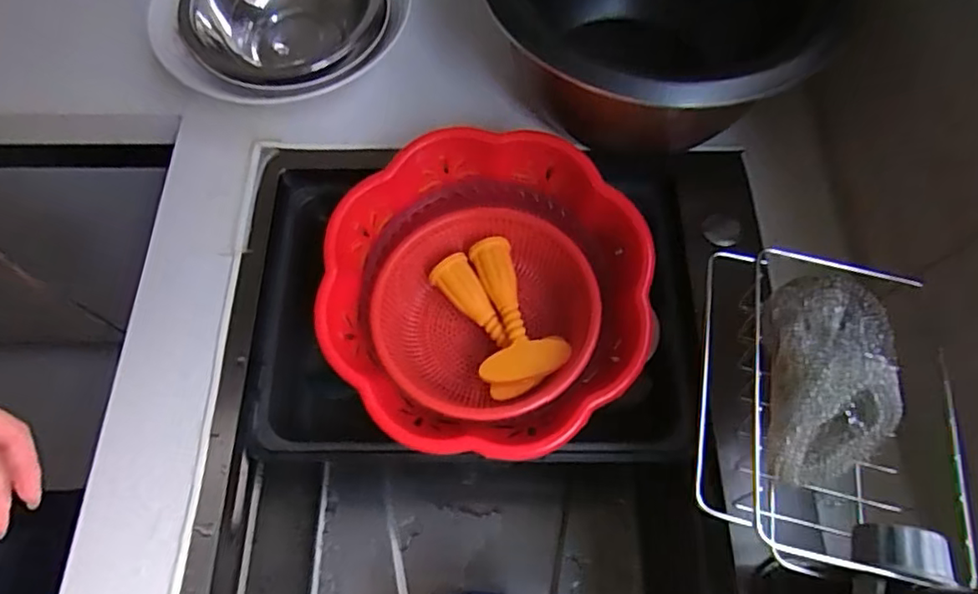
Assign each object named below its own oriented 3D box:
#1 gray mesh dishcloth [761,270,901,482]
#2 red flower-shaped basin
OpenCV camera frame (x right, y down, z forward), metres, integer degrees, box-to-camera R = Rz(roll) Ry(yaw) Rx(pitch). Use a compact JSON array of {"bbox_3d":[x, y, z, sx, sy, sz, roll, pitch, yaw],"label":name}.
[{"bbox_3d":[0.199,0.044,0.338,0.068,0.045,0.120,11,65,5],"label":"gray mesh dishcloth"},{"bbox_3d":[-0.004,0.000,0.460,0.229,0.093,0.233,-36,70,-16],"label":"red flower-shaped basin"}]

